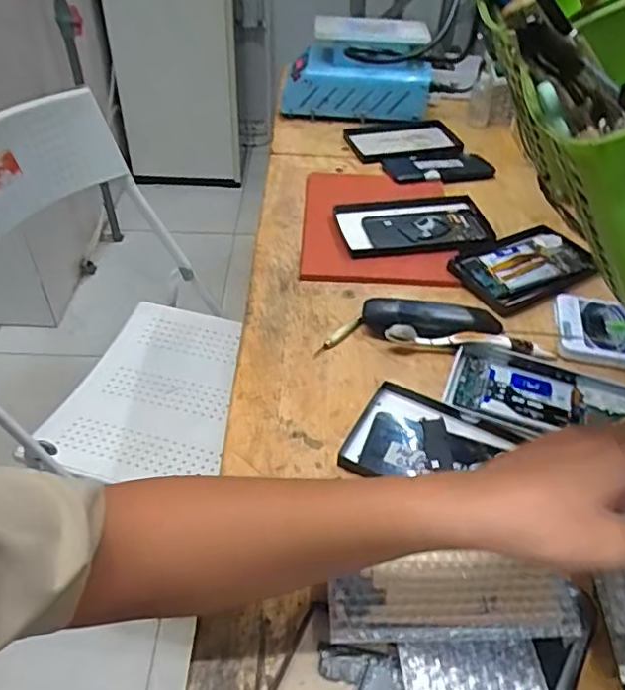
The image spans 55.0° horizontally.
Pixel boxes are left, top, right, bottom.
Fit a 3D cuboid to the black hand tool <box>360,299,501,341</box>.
[{"bbox_3d":[0.127,-0.027,0.641,0.140,0.030,0.040,0,45,2],"label":"black hand tool"}]

